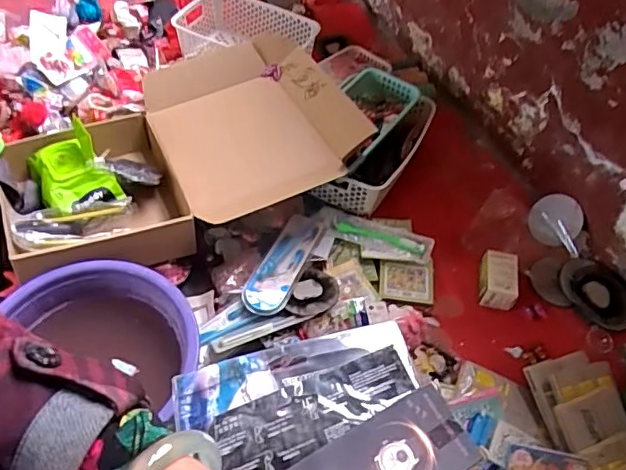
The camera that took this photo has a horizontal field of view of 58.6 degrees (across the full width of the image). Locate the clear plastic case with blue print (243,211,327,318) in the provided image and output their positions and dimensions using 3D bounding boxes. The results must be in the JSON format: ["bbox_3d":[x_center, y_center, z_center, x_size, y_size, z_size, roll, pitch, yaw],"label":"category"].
[{"bbox_3d":[-0.042,0.038,0.909,0.067,0.030,0.206,22,55,13],"label":"clear plastic case with blue print"}]

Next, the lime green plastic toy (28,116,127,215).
[{"bbox_3d":[-0.417,-0.109,0.958,0.114,0.050,0.199,-27,59,-22],"label":"lime green plastic toy"}]

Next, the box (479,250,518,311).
[{"bbox_3d":[0.308,0.075,0.929,0.055,0.051,0.090,6,53,1],"label":"box"}]

